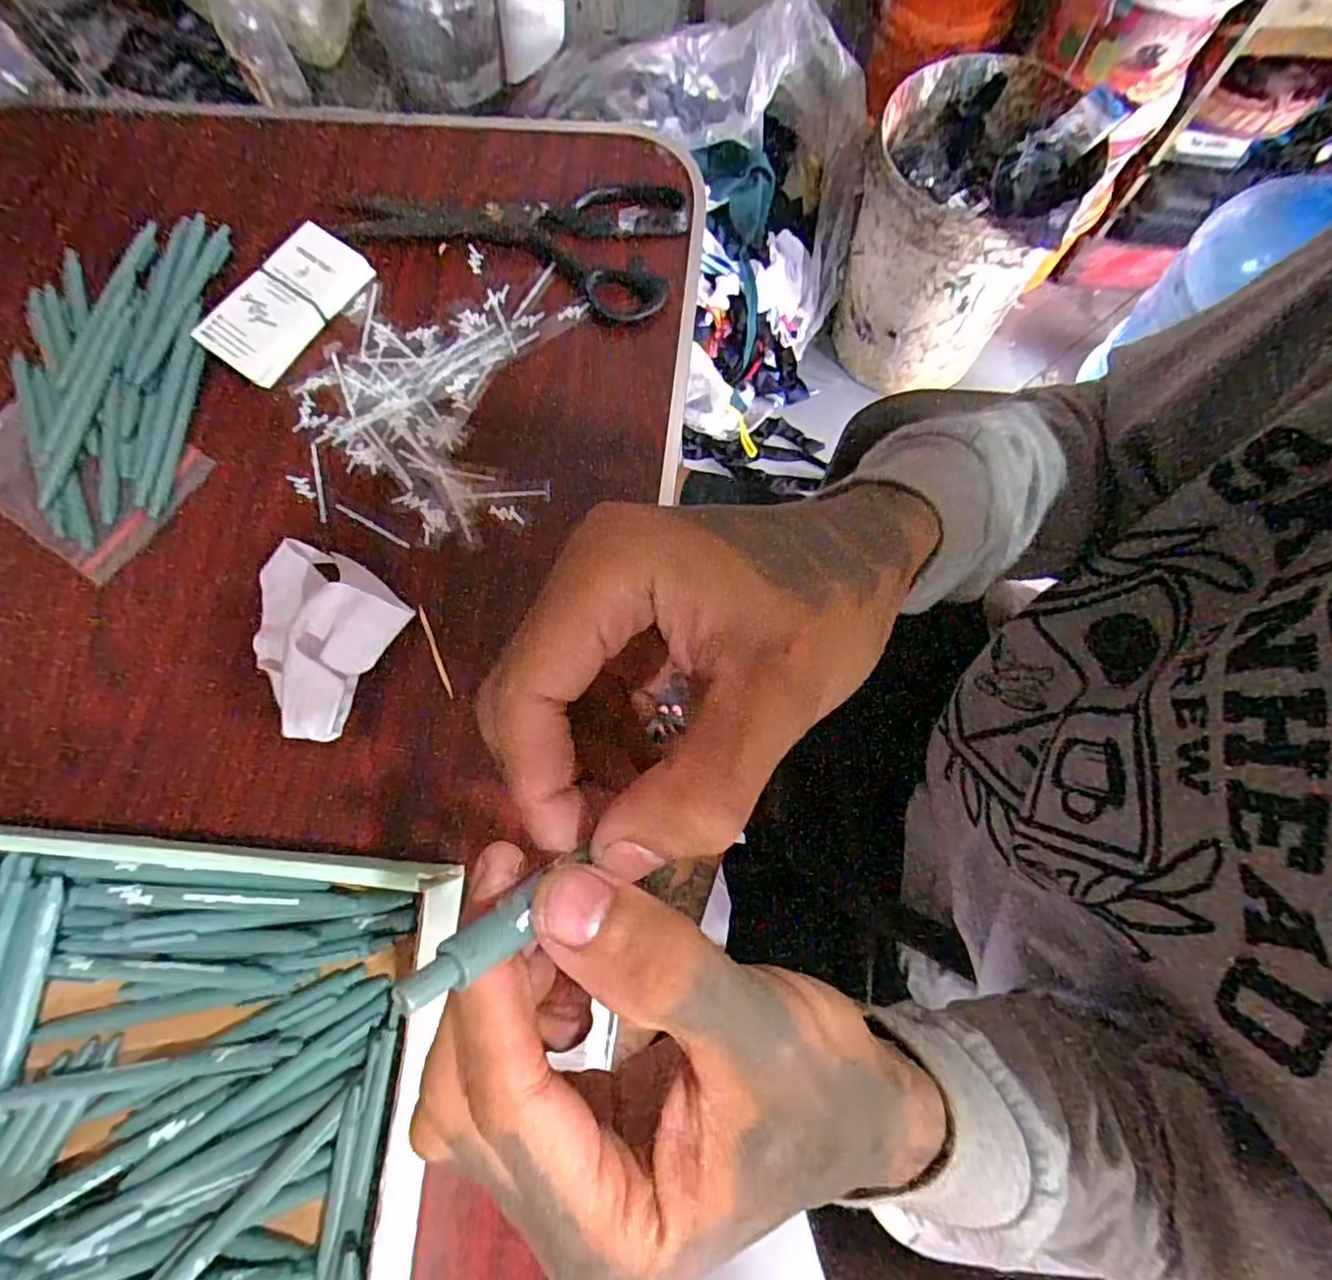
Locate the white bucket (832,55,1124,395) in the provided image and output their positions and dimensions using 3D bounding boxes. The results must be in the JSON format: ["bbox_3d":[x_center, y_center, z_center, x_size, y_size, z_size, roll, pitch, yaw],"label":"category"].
[{"bbox_3d":[0.426,-0.608,0.981,0.269,0.352,0.266,-1,75,2],"label":"white bucket"}]

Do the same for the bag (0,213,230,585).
[{"bbox_3d":[-0.365,-0.171,0.412,0.155,0.021,0.239,13,76,5],"label":"bag"}]

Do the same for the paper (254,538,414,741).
[{"bbox_3d":[-0.205,-0.006,0.357,0.097,0.039,0.098,27,78,9],"label":"paper"}]

